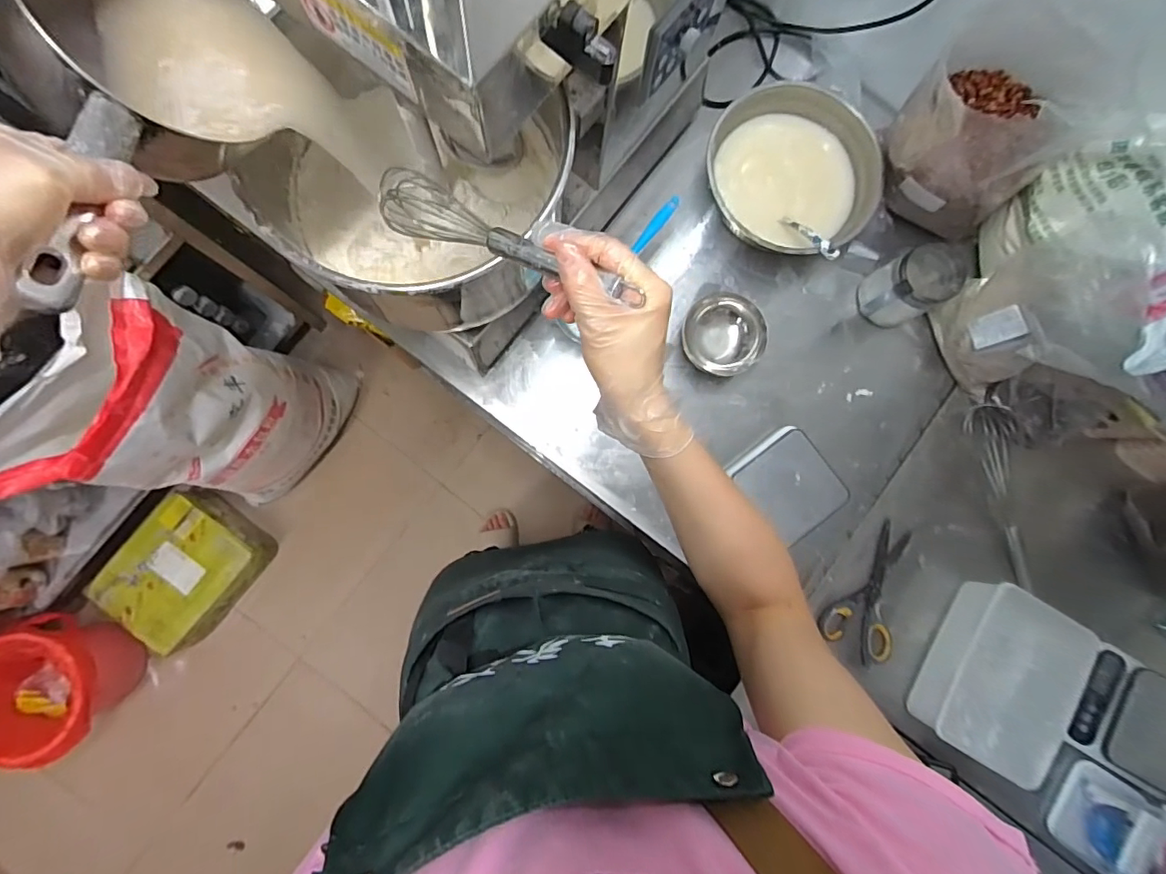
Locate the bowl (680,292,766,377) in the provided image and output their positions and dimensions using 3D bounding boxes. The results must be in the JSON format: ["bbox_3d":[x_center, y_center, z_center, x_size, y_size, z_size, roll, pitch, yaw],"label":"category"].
[{"bbox_3d":[0.192,-0.141,0.733,0.113,0.066,0.105,32,84,0],"label":"bowl"}]

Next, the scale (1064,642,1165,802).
[{"bbox_3d":[0.757,0.387,0.725,0.203,0.034,0.146,31,84,0],"label":"scale"}]

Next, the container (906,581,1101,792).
[{"bbox_3d":[0.560,0.324,0.713,0.166,0.071,0.219,30,84,-1],"label":"container"}]

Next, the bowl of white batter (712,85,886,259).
[{"bbox_3d":[0.281,-0.353,0.747,0.235,0.084,0.221,32,84,0],"label":"bowl of white batter"}]

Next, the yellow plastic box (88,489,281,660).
[{"bbox_3d":[-1.006,0.336,1.369,0.282,0.135,0.355,41,84,1],"label":"yellow plastic box"}]

